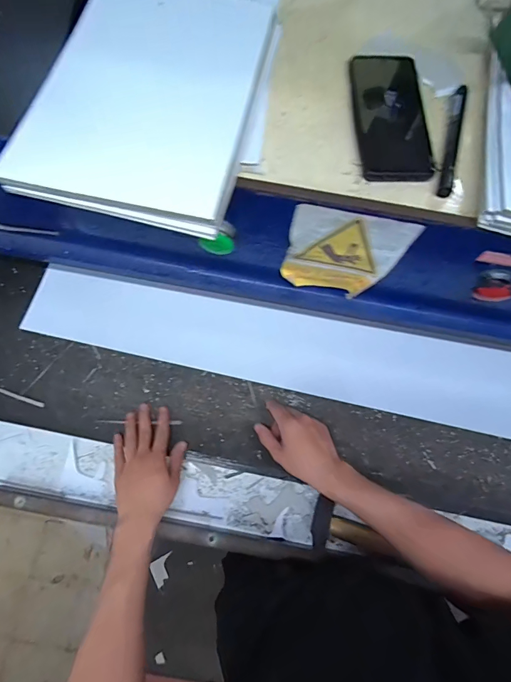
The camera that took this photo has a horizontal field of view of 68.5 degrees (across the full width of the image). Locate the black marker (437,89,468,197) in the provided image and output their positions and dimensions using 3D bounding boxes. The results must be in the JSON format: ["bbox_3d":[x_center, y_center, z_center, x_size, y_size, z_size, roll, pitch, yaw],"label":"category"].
[{"bbox_3d":[0.207,-0.213,0.394,0.016,0.015,0.140,14,72,2],"label":"black marker"}]

